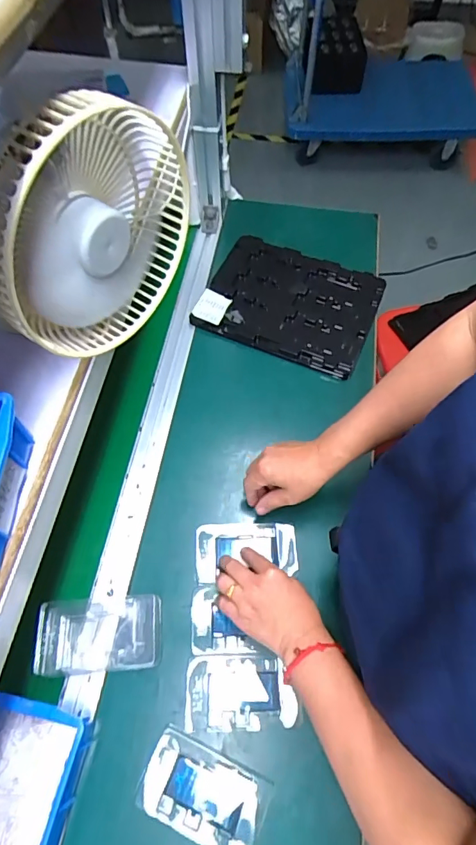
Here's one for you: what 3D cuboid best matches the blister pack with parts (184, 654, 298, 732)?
[{"bbox_3d":[0.002,0.301,0.498,0.120,0.007,0.072,0,62,1],"label":"blister pack with parts"}]

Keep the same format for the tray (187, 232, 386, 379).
[{"bbox_3d":[0.087,-0.211,0.762,0.281,0.023,0.223,22,65,12],"label":"tray"}]

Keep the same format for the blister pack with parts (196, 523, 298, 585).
[{"bbox_3d":[0.010,0.160,0.566,0.126,0.019,0.070,-5,62,-1],"label":"blister pack with parts"}]

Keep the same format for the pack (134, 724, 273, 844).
[{"bbox_3d":[-0.036,0.382,0.459,0.126,0.014,0.074,22,65,12],"label":"pack"}]

